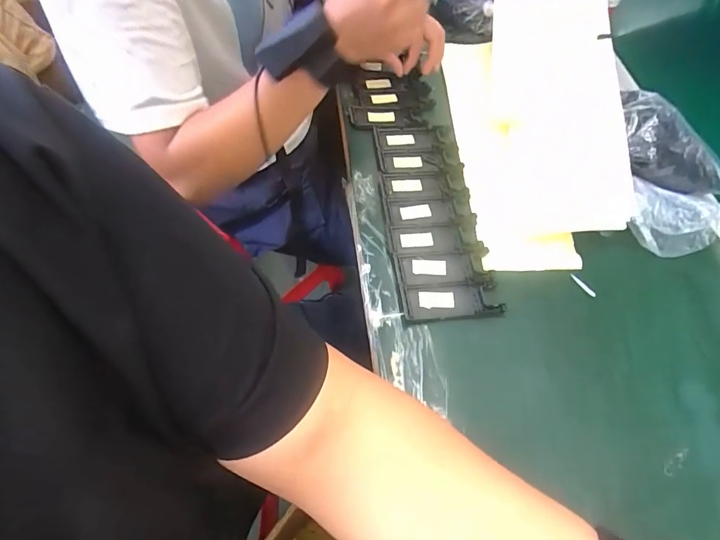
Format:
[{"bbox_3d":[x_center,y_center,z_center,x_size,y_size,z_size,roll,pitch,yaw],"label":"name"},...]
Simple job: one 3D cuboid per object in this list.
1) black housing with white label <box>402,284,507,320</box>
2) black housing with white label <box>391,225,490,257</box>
[{"bbox_3d":[0.094,0.031,0.429,0.098,0.010,0.037,-2,60,-3],"label":"black housing with white label"},{"bbox_3d":[0.085,-0.033,0.467,0.100,0.009,0.042,-1,60,-3],"label":"black housing with white label"}]

